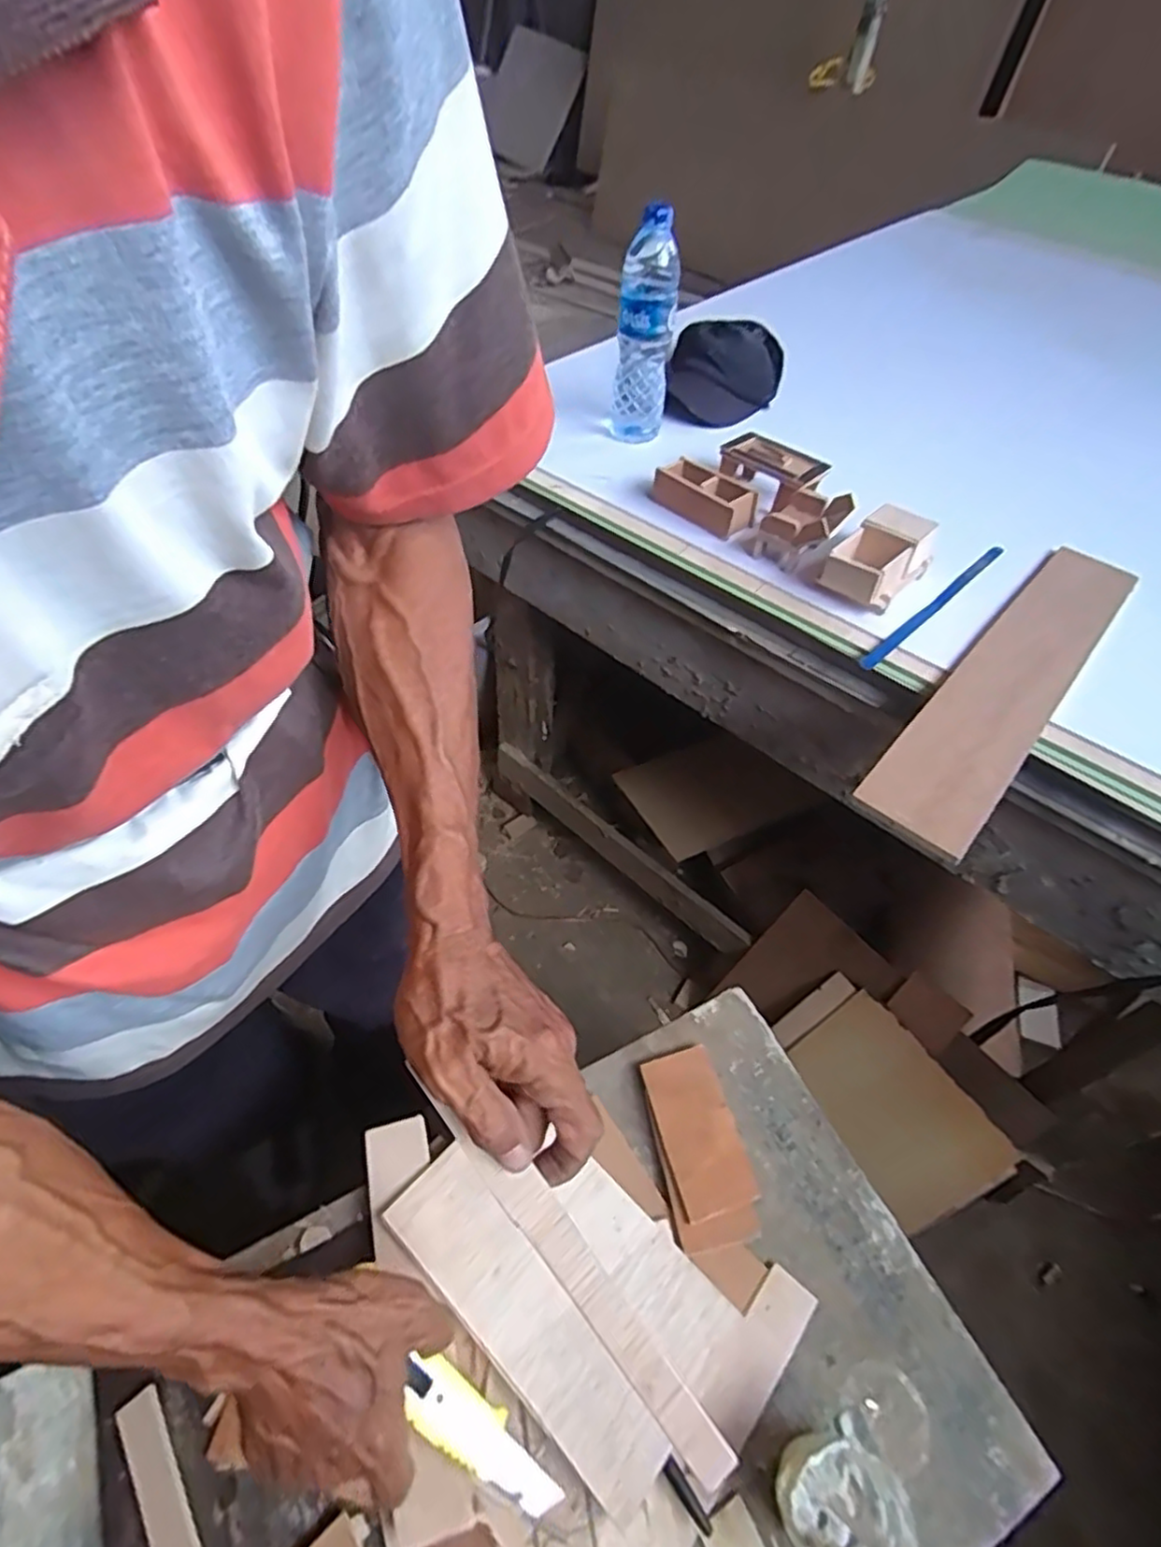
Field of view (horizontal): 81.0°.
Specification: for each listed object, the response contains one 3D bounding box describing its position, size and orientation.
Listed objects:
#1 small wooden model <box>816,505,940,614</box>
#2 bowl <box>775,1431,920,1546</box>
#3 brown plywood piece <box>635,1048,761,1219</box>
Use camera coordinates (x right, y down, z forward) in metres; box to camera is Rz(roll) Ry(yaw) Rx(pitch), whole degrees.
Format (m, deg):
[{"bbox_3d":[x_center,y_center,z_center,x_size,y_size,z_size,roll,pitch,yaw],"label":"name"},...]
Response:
[{"bbox_3d":[0.307,-0.223,0.685,0.076,0.051,0.122,36,58,22],"label":"small wooden model"},{"bbox_3d":[0.148,0.419,0.388,0.069,0.059,0.058,-3,52,-6],"label":"bowl"},{"bbox_3d":[0.088,0.269,0.518,0.056,0.008,0.110,-11,53,-12],"label":"brown plywood piece"}]

